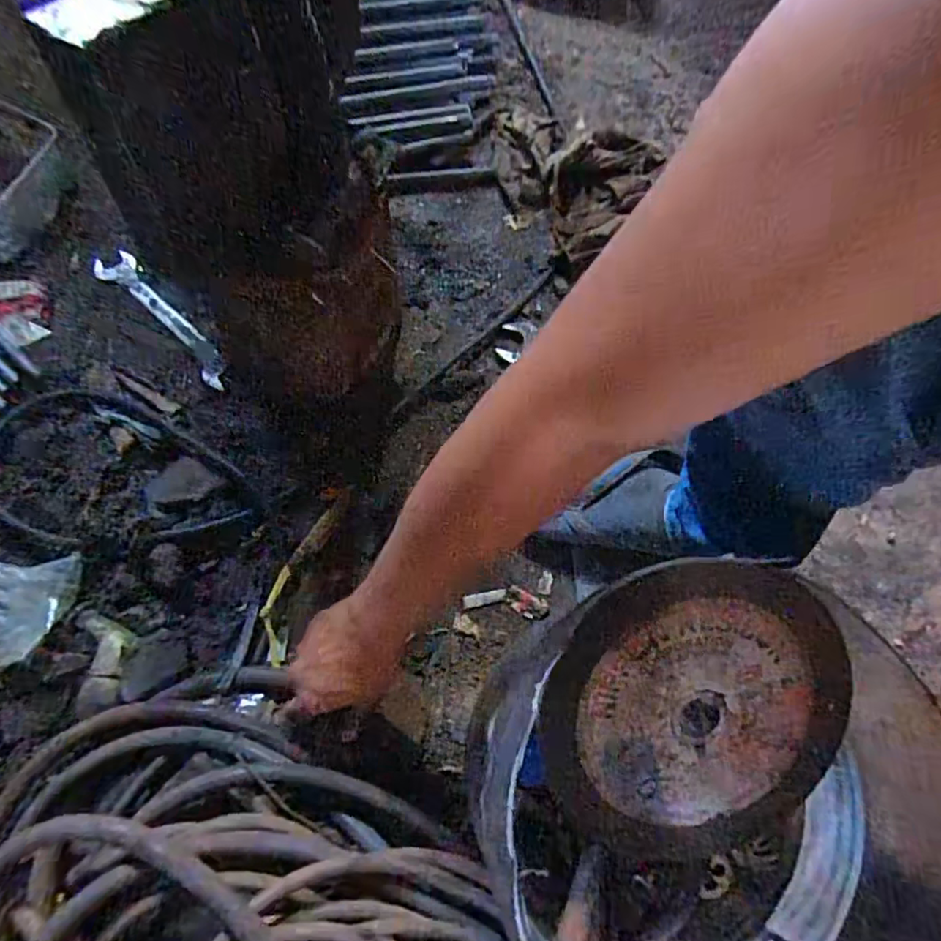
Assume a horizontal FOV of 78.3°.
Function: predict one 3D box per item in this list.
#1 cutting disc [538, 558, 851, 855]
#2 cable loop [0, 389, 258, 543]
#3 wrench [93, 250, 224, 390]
[{"bbox_3d":[0.137,0.146,0.350,0.185,0.005,0.187,-1,101,-6],"label":"cutting disc"},{"bbox_3d":[-0.362,0.003,0.584,0.288,0.010,0.159,19,70,5],"label":"cable loop"},{"bbox_3d":[-0.350,-0.176,0.663,0.231,0.010,0.040,43,74,13],"label":"wrench"}]

